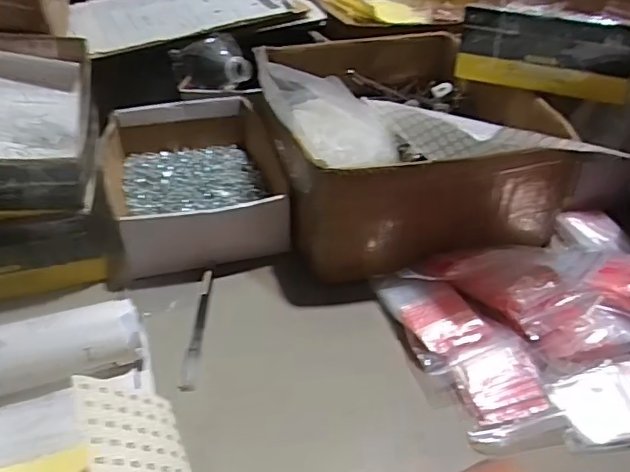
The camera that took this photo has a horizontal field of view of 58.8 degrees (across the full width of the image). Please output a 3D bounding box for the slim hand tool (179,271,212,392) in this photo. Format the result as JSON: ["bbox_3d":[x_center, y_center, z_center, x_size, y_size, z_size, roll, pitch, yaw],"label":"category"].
[{"bbox_3d":[-0.098,0.075,0.465,0.012,0.011,0.120,-1,37,-1],"label":"slim hand tool"}]

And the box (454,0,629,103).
[{"bbox_3d":[0.292,-0.253,0.678,0.188,0.093,0.284,17,40,22],"label":"box"}]

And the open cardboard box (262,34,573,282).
[{"bbox_3d":[0.088,-0.114,0.621,0.264,0.119,0.346,-6,37,-8],"label":"open cardboard box"}]

